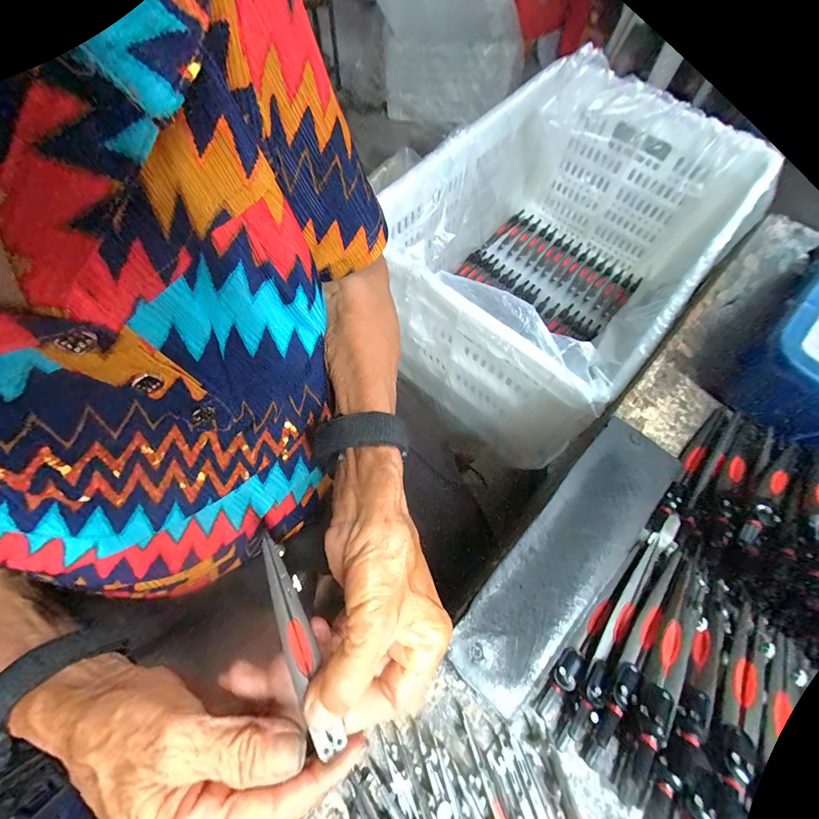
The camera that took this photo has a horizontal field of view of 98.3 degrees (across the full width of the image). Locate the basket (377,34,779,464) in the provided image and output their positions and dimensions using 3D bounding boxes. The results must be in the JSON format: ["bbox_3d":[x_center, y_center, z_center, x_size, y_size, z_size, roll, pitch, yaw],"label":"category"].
[{"bbox_3d":[0.206,-0.220,0.527,0.338,0.264,0.452,40,72,14],"label":"basket"}]

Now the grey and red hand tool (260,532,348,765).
[{"bbox_3d":[-0.059,0.113,0.183,0.016,0.005,0.101,-26,62,-12],"label":"grey and red hand tool"}]

